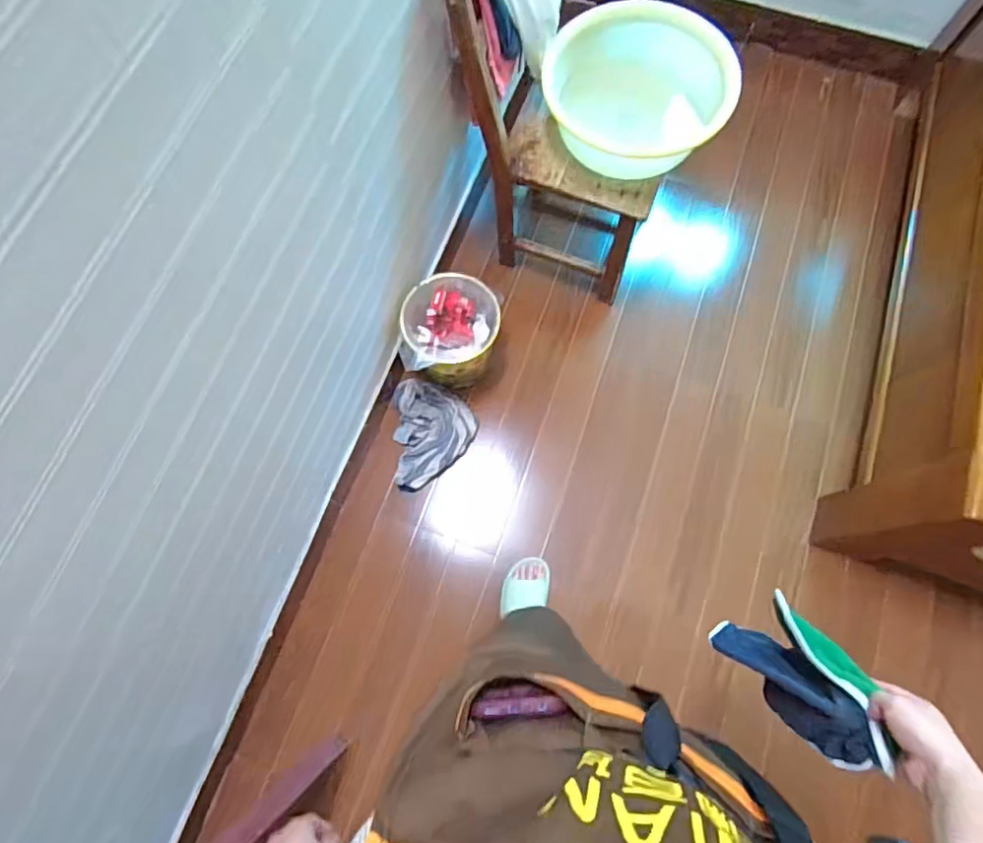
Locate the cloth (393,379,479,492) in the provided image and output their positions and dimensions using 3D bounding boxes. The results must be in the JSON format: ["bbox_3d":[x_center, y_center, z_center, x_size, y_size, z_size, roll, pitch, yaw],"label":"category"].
[{"bbox_3d":[-0.143,0.032,1.441,0.201,0.034,0.275,-1,76,0],"label":"cloth"}]

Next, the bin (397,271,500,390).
[{"bbox_3d":[-0.101,-0.216,1.387,0.227,0.238,0.230,0,74,2],"label":"bin"}]

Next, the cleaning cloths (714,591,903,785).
[{"bbox_3d":[0.360,0.292,0.662,0.093,0.188,0.138,-36,79,-8],"label":"cleaning cloths"}]

